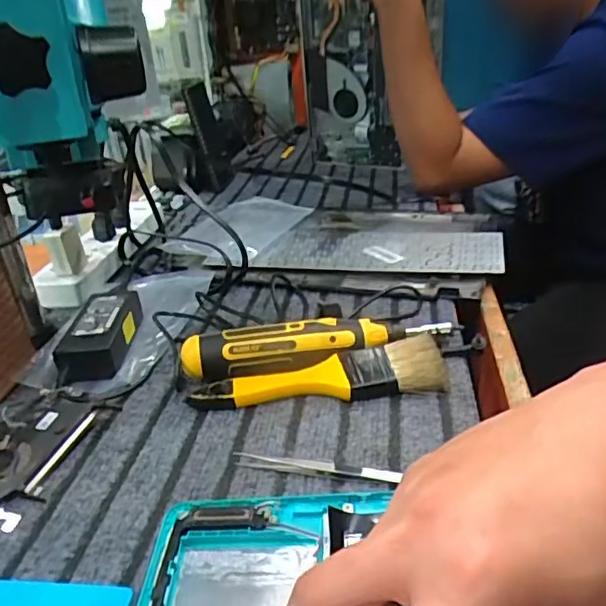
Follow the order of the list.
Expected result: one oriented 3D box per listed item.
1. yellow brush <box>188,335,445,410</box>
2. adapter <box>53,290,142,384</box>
[{"bbox_3d":[0.011,0.053,0.444,0.184,0.026,0.046,-4,28,2],"label":"yellow brush"},{"bbox_3d":[-0.177,0.023,0.520,0.046,0.023,0.122,-4,28,1],"label":"adapter"}]

